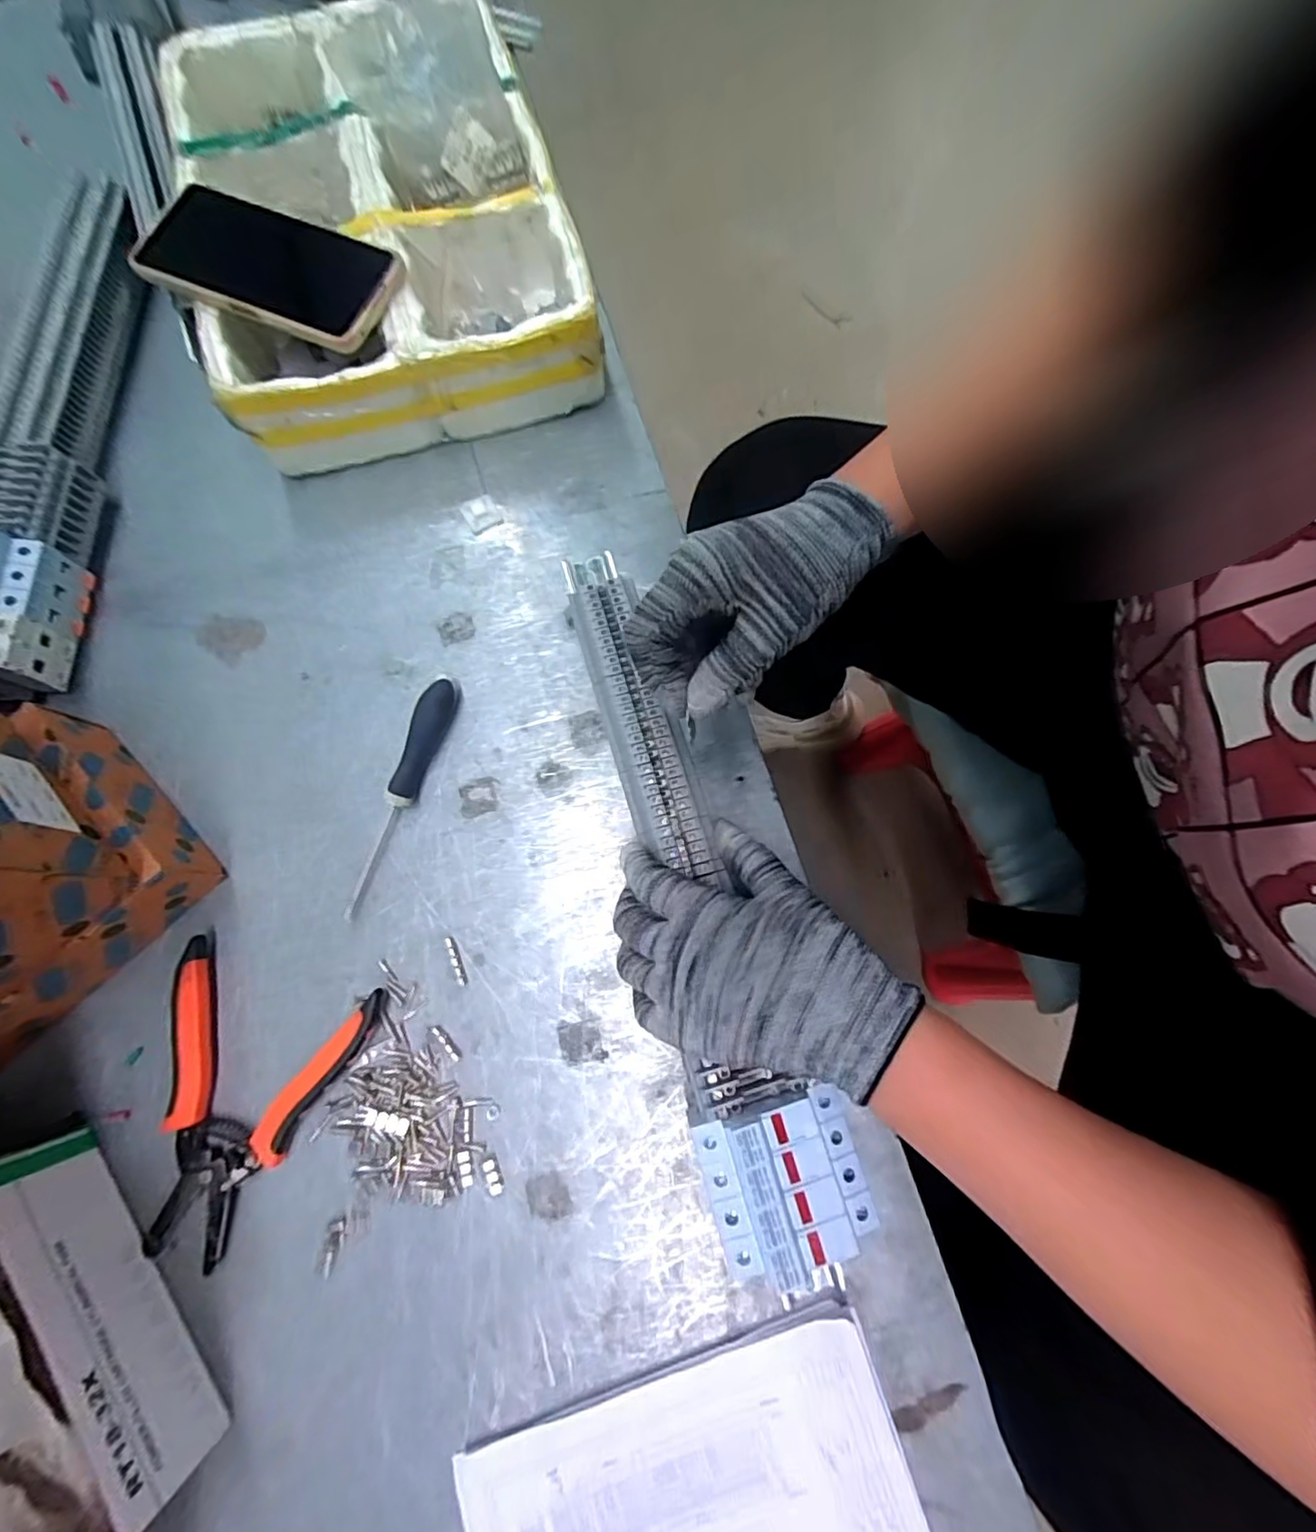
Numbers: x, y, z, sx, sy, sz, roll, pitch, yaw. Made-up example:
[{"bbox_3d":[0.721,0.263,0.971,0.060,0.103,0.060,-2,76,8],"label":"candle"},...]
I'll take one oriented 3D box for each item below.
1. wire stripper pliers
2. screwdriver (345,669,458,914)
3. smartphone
[{"bbox_3d":[-0.243,0.191,0.339,0.120,0.018,0.154,18,77,5],"label":"wire stripper pliers"},{"bbox_3d":[-0.162,0.016,0.378,0.016,0.021,0.161,17,77,5],"label":"screwdriver"},{"bbox_3d":[-0.253,-0.328,0.389,0.173,0.014,0.078,22,80,3],"label":"smartphone"}]

